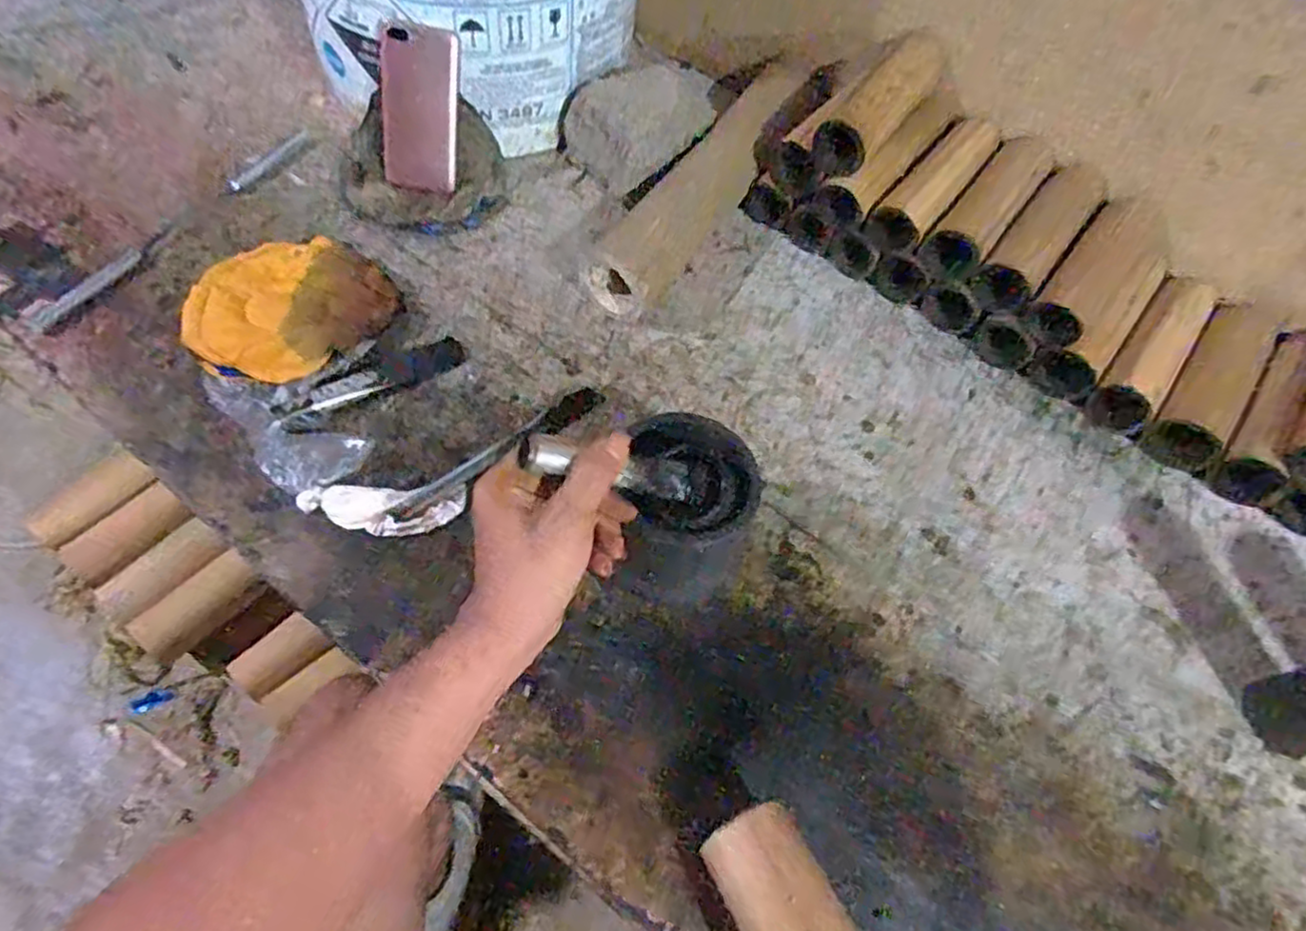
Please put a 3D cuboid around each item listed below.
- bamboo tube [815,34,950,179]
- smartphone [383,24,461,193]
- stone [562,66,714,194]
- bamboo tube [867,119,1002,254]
[{"bbox_3d":[0.216,-0.343,0.664,0.057,0.056,0.158,38,79,19],"label":"bamboo tube"},{"bbox_3d":[-0.222,-0.337,0.679,0.069,0.141,0.012,8,32,-7],"label":"smartphone"},{"bbox_3d":[-0.026,-0.359,0.724,0.130,0.120,0.123,41,64,18],"label":"stone"},{"bbox_3d":[0.276,-0.272,0.684,0.051,0.056,0.158,40,61,17],"label":"bamboo tube"}]

